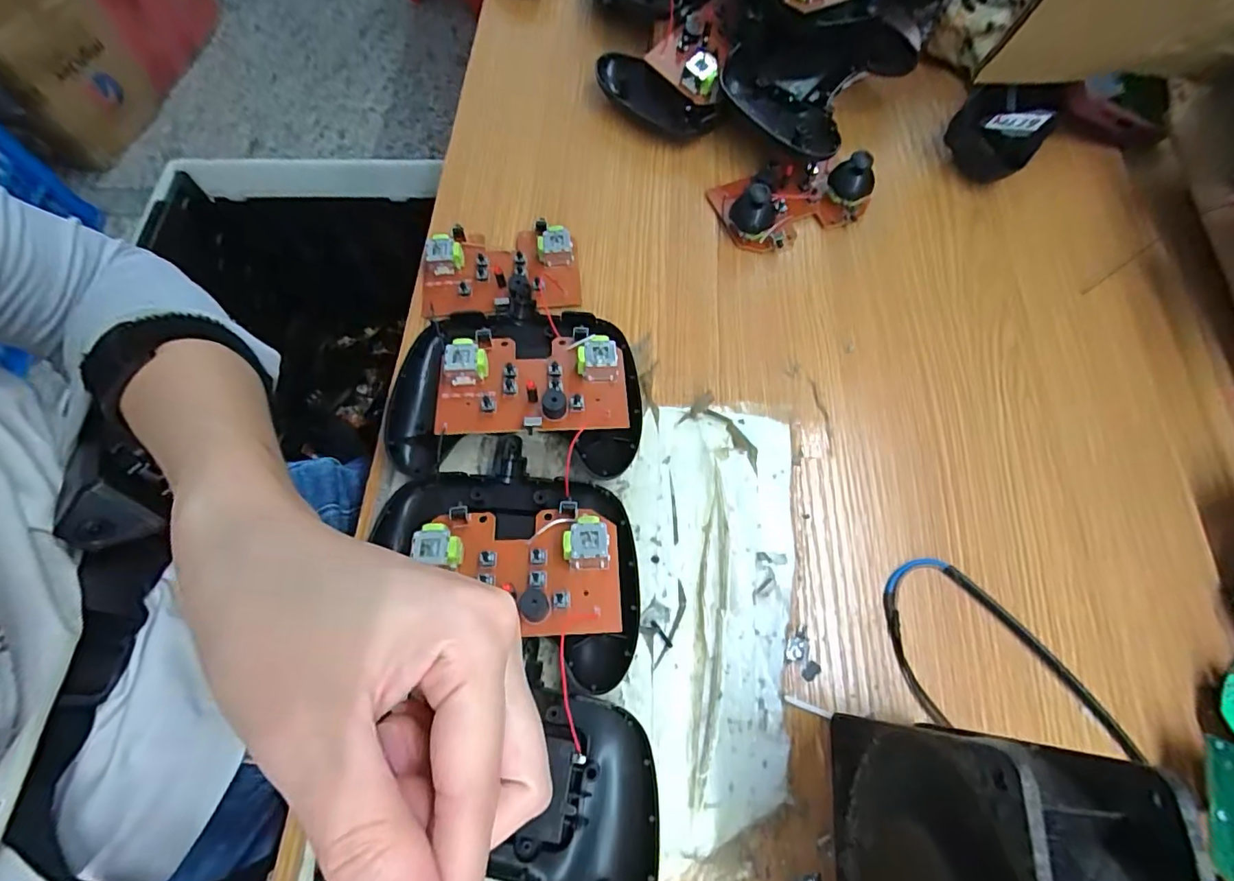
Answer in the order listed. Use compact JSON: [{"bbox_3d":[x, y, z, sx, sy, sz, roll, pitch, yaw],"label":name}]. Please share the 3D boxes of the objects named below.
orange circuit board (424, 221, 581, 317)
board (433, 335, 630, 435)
[{"bbox_3d":[-0.068,-0.098,0.311,0.089,0.023,0.067,-7,69,-2],"label":"orange circuit board"},{"bbox_3d":[-0.041,-0.029,0.266,0.089,0.016,0.053,-3,70,-5],"label":"board"}]

